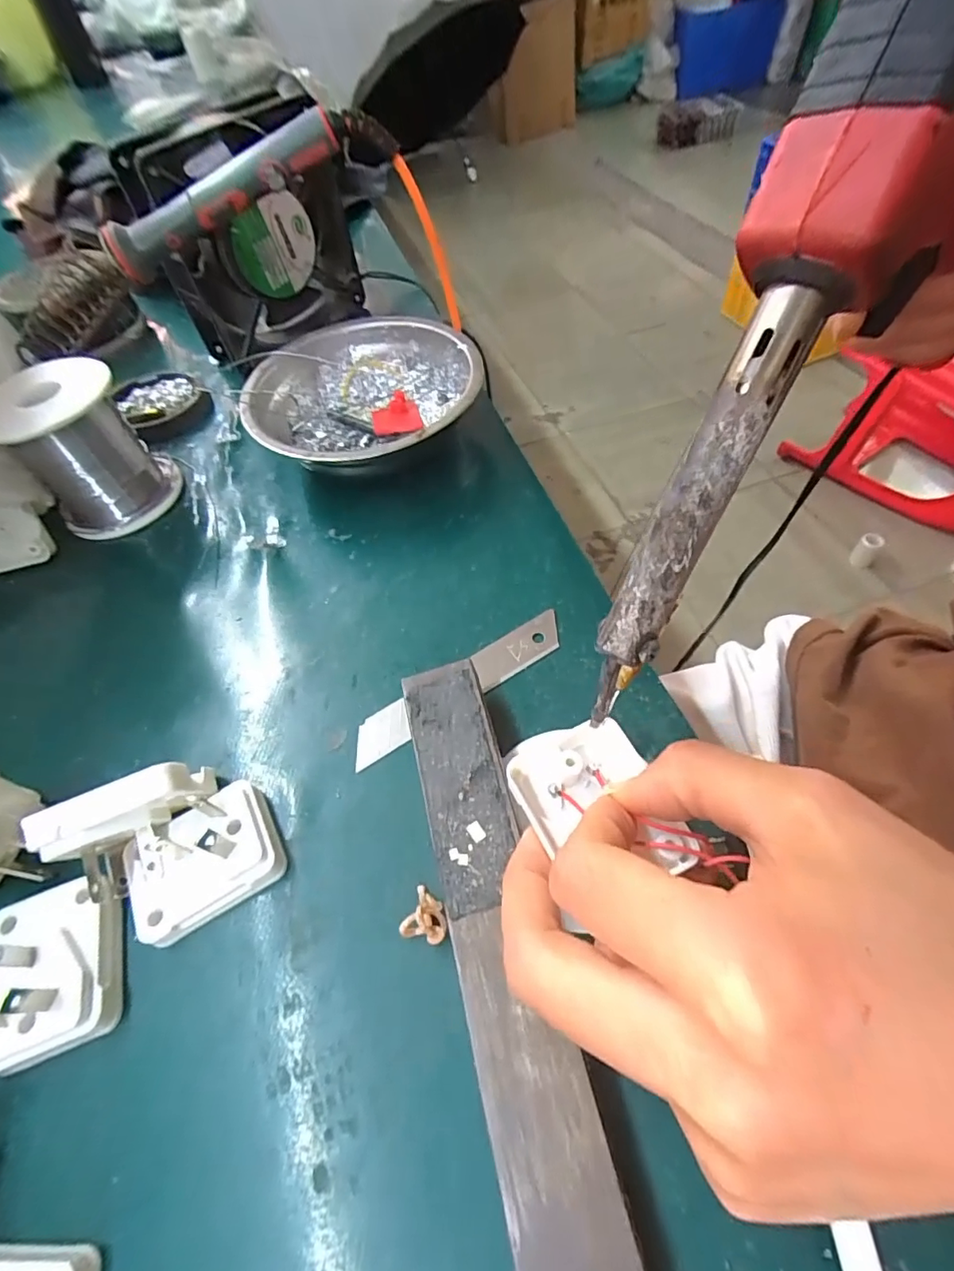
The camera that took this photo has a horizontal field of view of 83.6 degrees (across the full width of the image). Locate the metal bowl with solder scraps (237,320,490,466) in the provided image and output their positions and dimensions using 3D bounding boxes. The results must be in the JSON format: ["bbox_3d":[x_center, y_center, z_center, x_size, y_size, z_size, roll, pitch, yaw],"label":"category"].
[{"bbox_3d":[-0.062,-0.133,0.308,0.125,0.043,0.120,-2,56,3],"label":"metal bowl with solder scraps"}]

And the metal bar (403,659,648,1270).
[{"bbox_3d":[0.008,0.094,0.158,0.027,0.025,0.184,-14,56,-4],"label":"metal bar"}]

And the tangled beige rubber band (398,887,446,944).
[{"bbox_3d":[-0.016,0.091,0.171,0.014,0.005,0.015,19,59,16],"label":"tangled beige rubber band"}]

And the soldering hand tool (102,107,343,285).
[{"bbox_3d":[-0.139,-0.245,0.292,0.142,0.023,0.028,-28,57,5],"label":"soldering hand tool"}]

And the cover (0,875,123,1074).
[{"bbox_3d":[-0.136,0.101,0.164,0.037,0.021,0.049,-21,57,-9],"label":"cover"}]

